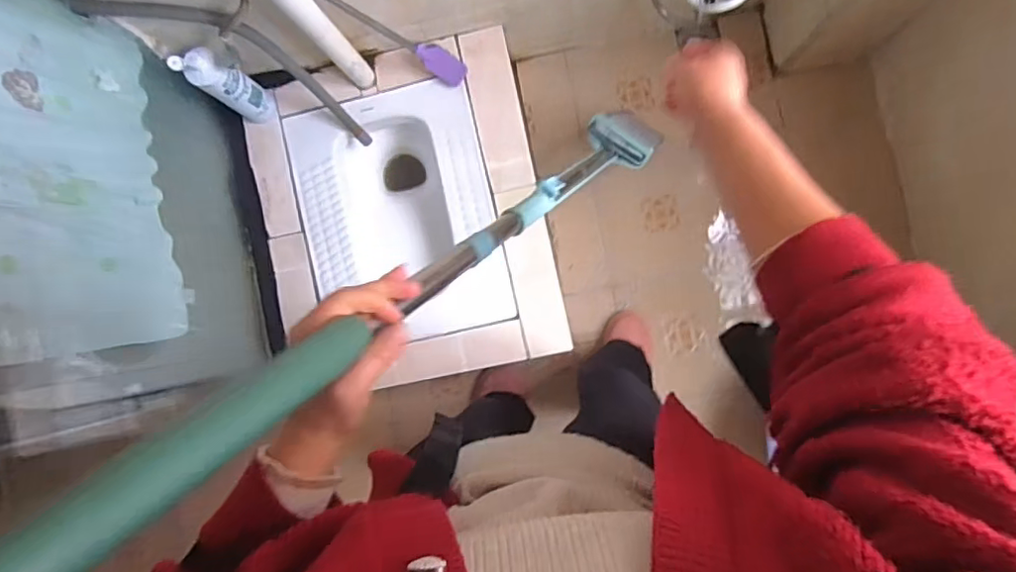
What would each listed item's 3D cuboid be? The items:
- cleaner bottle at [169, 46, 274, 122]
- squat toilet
[{"bbox_3d":[-0.554,-0.396,1.170,0.076,0.272,0.079,0,87,6],"label":"cleaner bottle"},{"bbox_3d":[-0.233,-0.152,1.356,0.422,0.211,0.540,-13,85,5],"label":"squat toilet"}]

